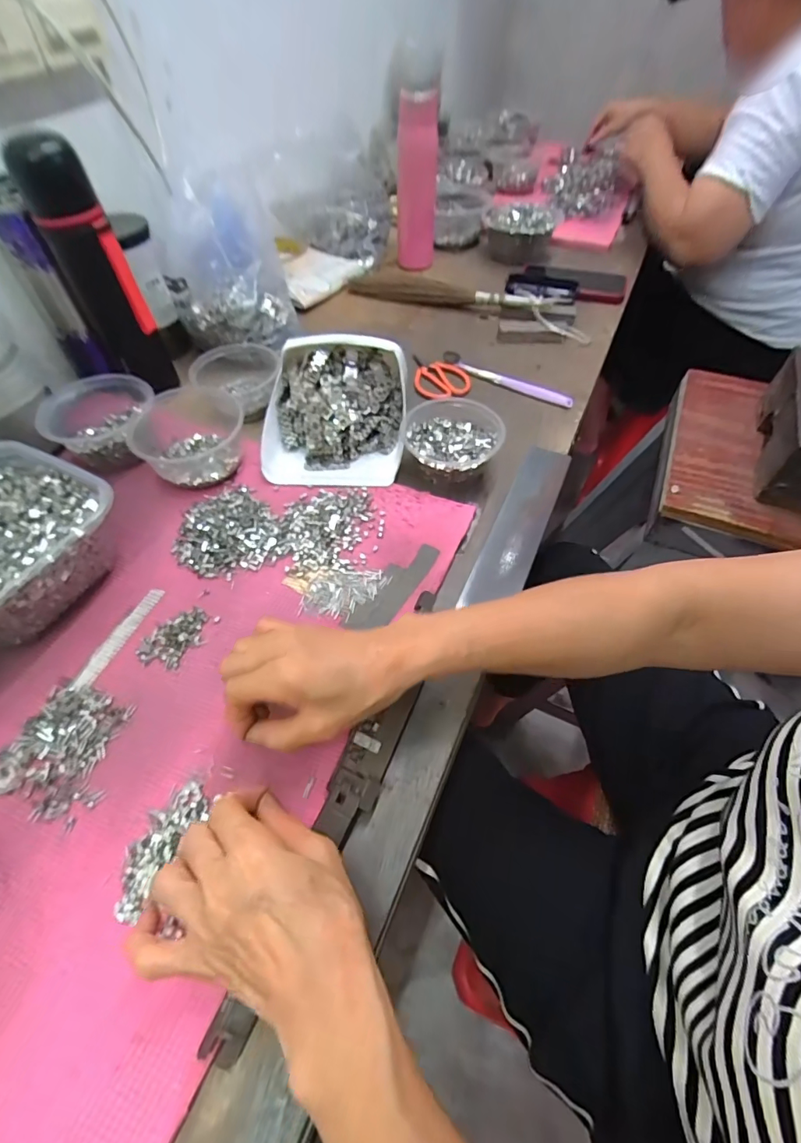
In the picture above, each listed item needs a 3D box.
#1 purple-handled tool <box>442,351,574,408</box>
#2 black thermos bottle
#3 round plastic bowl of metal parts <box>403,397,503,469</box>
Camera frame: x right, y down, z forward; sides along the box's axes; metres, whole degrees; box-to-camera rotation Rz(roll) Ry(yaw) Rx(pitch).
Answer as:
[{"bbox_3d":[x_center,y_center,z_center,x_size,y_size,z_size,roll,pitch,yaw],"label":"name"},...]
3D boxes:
[{"bbox_3d":[0.133,-0.248,0.602,0.180,0.012,0.012,30,60,17],"label":"purple-handled tool"},{"bbox_3d":[-0.316,-0.310,0.508,0.071,0.228,0.064,-36,61,-21],"label":"black thermos bottle"},{"bbox_3d":[0.052,-0.137,0.498,0.103,0.044,0.096,-1,54,1],"label":"round plastic bowl of metal parts"}]

